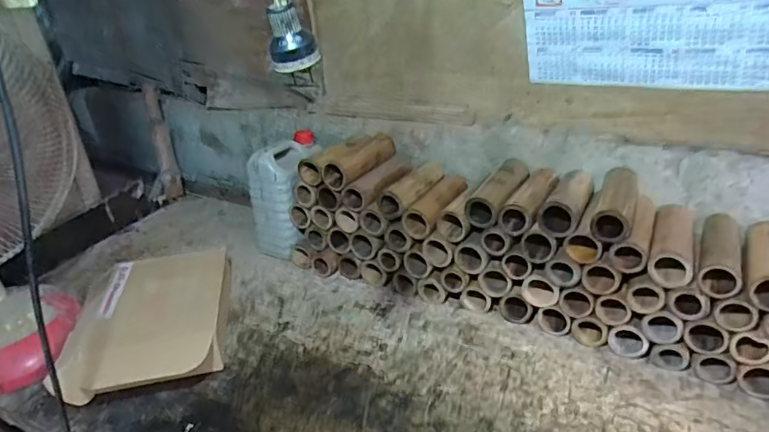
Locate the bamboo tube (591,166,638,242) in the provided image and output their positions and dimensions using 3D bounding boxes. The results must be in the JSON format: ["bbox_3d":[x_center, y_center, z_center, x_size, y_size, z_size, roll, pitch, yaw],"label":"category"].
[{"bbox_3d":[0.364,-0.024,0.820,0.052,0.046,0.189,9,30,25],"label":"bamboo tube"}]

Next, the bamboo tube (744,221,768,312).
[{"bbox_3d":[0.541,0.062,0.741,0.051,0.049,0.179,11,31,28],"label":"bamboo tube"}]

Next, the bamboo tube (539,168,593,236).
[{"bbox_3d":[0.299,-0.029,0.845,0.057,0.051,0.166,11,31,28],"label":"bamboo tube"}]

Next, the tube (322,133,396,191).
[{"bbox_3d":[-0.042,-0.109,1.017,0.056,0.051,0.178,13,32,31],"label":"tube"}]

